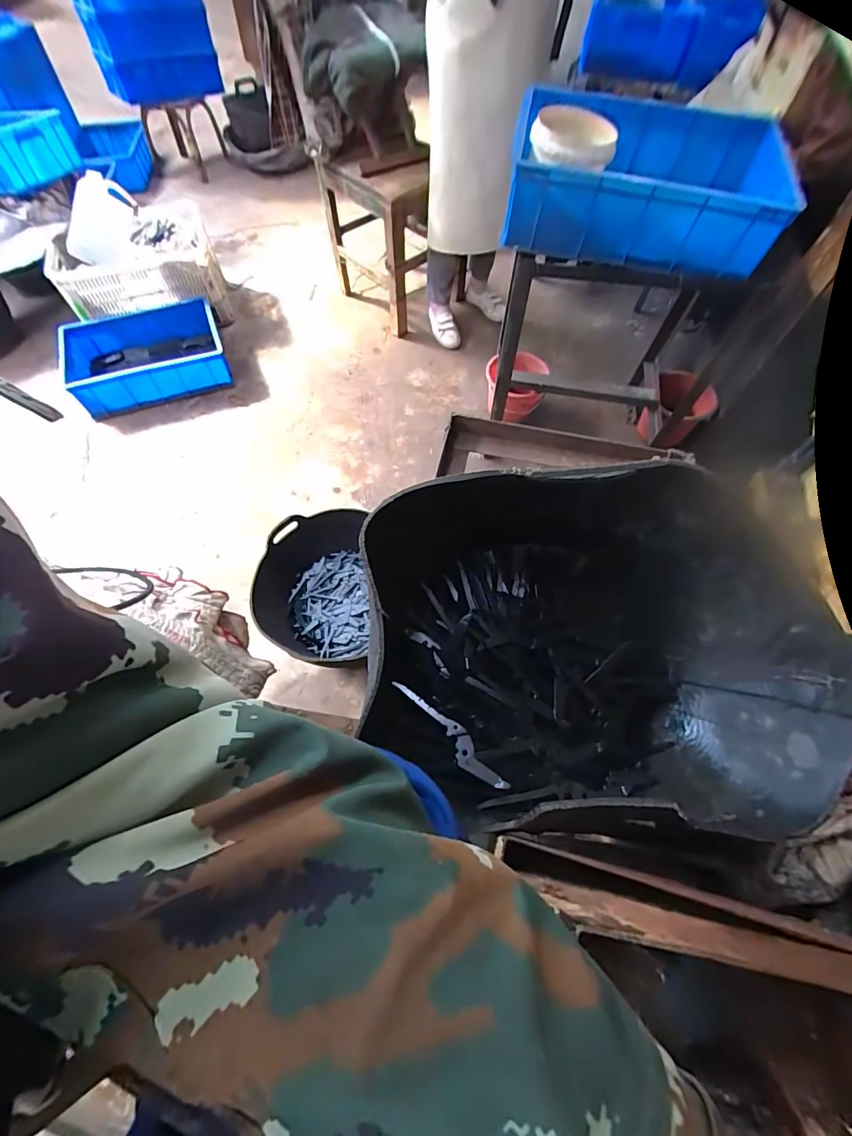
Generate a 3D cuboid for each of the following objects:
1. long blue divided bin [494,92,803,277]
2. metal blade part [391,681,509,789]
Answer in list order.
[{"bbox_3d":[0.416,-0.748,0.846,0.478,0.158,0.301,11,64,5],"label":"long blue divided bin"},{"bbox_3d":[0.022,0.164,0.441,0.026,0.004,0.147,-34,58,-21],"label":"metal blade part"}]

